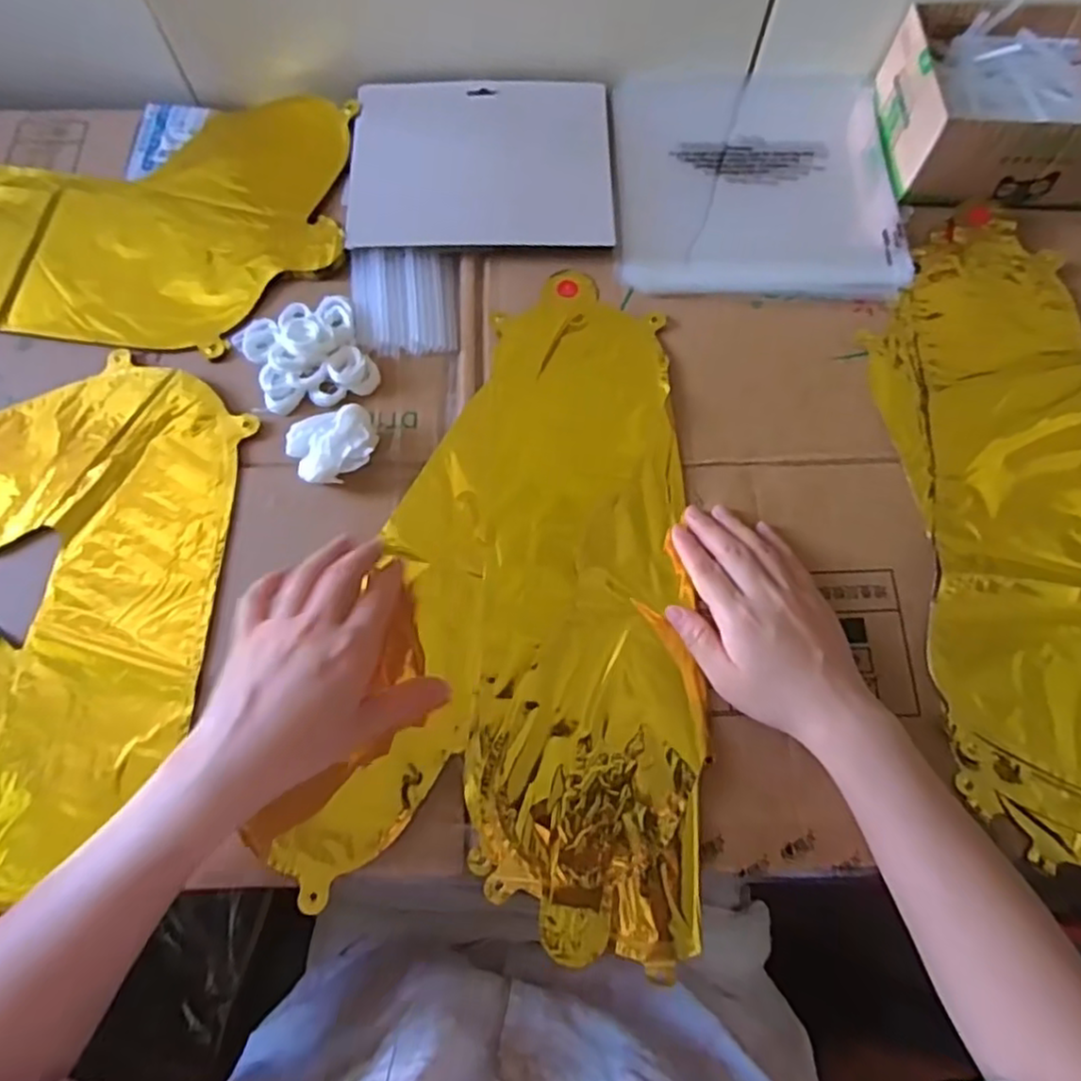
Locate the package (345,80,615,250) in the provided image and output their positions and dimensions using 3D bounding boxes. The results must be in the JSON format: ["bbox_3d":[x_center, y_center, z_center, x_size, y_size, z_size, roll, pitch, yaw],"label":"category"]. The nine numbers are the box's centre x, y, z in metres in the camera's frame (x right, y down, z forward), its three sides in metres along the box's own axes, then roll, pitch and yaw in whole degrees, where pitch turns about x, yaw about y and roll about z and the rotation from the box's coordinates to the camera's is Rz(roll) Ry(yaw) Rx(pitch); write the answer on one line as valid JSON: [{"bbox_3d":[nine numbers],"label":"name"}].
[{"bbox_3d":[-0.044,-0.288,0.523,0.194,0.008,0.156,-1,73,-1],"label":"package"}]

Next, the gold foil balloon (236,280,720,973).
[{"bbox_3d":[0.006,0.020,0.433,0.219,0.015,0.402,11,73,3],"label":"gold foil balloon"}]

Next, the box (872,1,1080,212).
[{"bbox_3d":[0.364,-0.327,0.512,0.191,0.058,0.140,1,73,0],"label":"box"}]

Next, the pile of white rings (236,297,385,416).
[{"bbox_3d":[-0.159,-0.129,0.464,0.076,0.022,0.081,-24,74,-7],"label":"pile of white rings"}]

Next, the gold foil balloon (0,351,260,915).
[{"bbox_3d":[-0.350,0.014,0.422,0.334,0.017,0.318,27,75,8],"label":"gold foil balloon"}]

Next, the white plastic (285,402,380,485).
[{"bbox_3d":[-0.131,-0.060,0.442,0.054,0.023,0.046,-27,75,-8],"label":"white plastic"}]

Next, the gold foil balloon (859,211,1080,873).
[{"bbox_3d":[0.342,-0.010,0.438,0.222,0.009,0.449,-6,73,-2],"label":"gold foil balloon"}]

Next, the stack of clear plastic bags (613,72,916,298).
[{"bbox_3d":[0.165,-0.286,0.540,0.213,0.020,0.223,2,69,-2],"label":"stack of clear plastic bags"}]

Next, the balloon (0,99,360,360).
[{"bbox_3d":[-0.347,-0.245,0.514,0.394,0.015,0.221,3,73,1],"label":"balloon"}]

